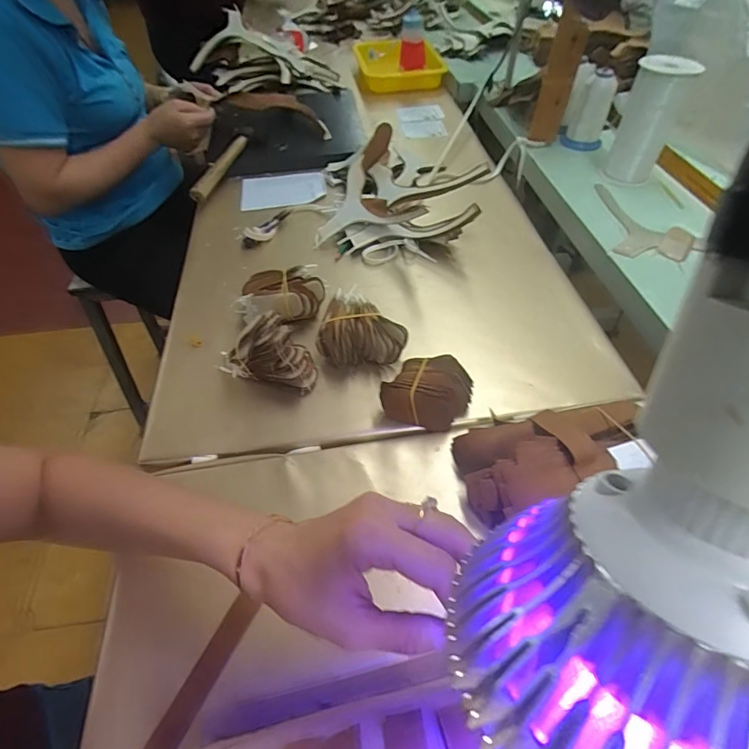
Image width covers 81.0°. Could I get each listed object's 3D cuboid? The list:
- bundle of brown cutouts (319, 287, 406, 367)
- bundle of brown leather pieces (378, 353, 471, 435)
[{"bbox_3d":[-0.016,-0.050,0.506,0.098,0.047,0.089,-7,50,-5],"label":"bundle of brown cutouts"},{"bbox_3d":[0.052,0.020,0.442,0.085,0.055,0.057,17,52,15],"label":"bundle of brown leather pieces"}]

